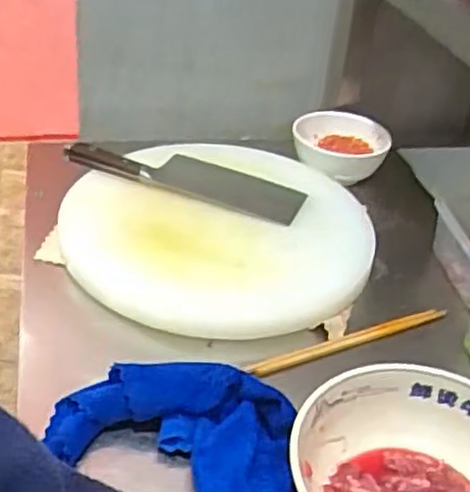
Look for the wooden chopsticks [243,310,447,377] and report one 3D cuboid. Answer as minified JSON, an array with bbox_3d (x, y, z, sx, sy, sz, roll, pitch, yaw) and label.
[{"bbox_3d":[0.117,0.093,0.734,0.237,0.013,0.014,-12,39,-25],"label":"wooden chopsticks"}]

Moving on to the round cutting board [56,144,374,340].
[{"bbox_3d":[-0.025,-0.019,0.855,0.348,0.043,0.335,4,35,-3],"label":"round cutting board"}]

